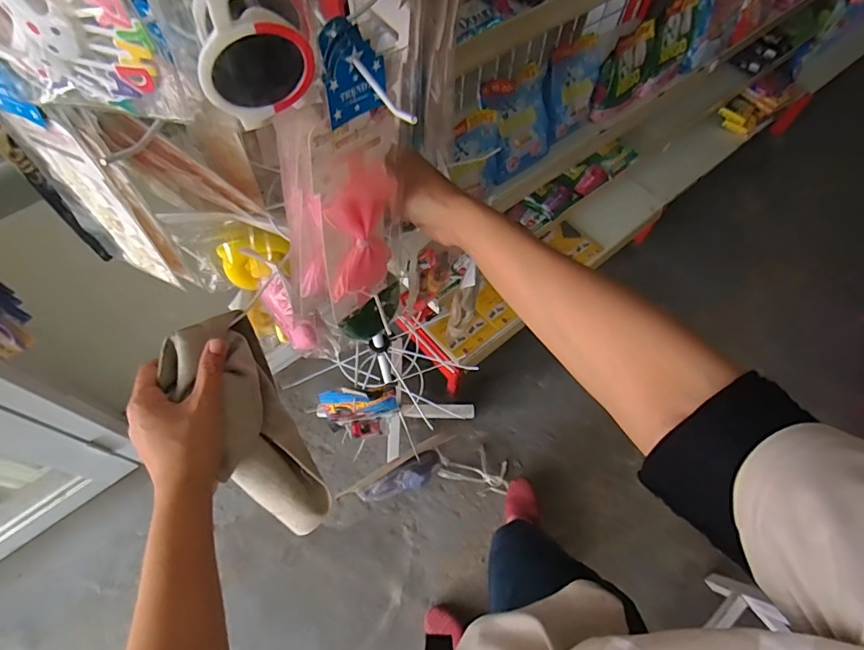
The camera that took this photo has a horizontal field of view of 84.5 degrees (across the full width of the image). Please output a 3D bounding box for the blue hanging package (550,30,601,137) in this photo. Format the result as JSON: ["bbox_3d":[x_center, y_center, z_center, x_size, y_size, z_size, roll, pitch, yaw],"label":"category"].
[{"bbox_3d":[0.279,-0.473,0.952,0.144,0.157,0.025,-36,41,-17],"label":"blue hanging package"}]

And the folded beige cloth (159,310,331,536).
[{"bbox_3d":[-0.163,0.104,0.446,0.073,0.096,0.229,-27,102,-15],"label":"folded beige cloth"}]

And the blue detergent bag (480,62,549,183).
[{"bbox_3d":[0.160,-0.381,0.908,0.157,0.170,0.040,-31,33,-18],"label":"blue detergent bag"}]

